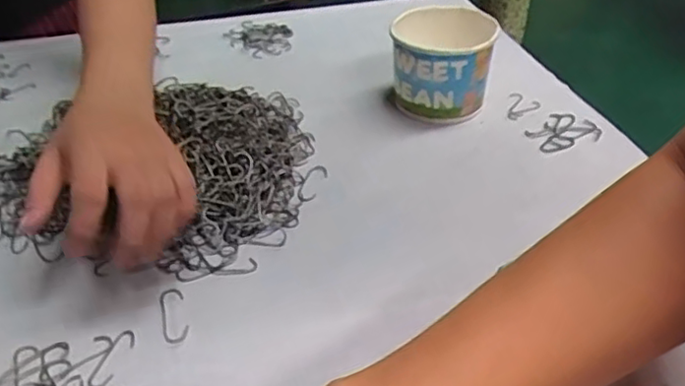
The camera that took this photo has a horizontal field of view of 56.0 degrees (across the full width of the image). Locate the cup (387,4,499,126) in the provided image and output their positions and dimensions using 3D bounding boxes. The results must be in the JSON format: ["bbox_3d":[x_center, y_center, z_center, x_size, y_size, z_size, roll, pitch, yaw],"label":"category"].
[{"bbox_3d":[0.087,-0.113,0.568,0.082,0.076,0.087,0,38,0],"label":"cup"}]

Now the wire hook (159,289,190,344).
[{"bbox_3d":[-0.103,0.074,0.393,0.015,0.004,0.045,-11,39,-14],"label":"wire hook"}]

